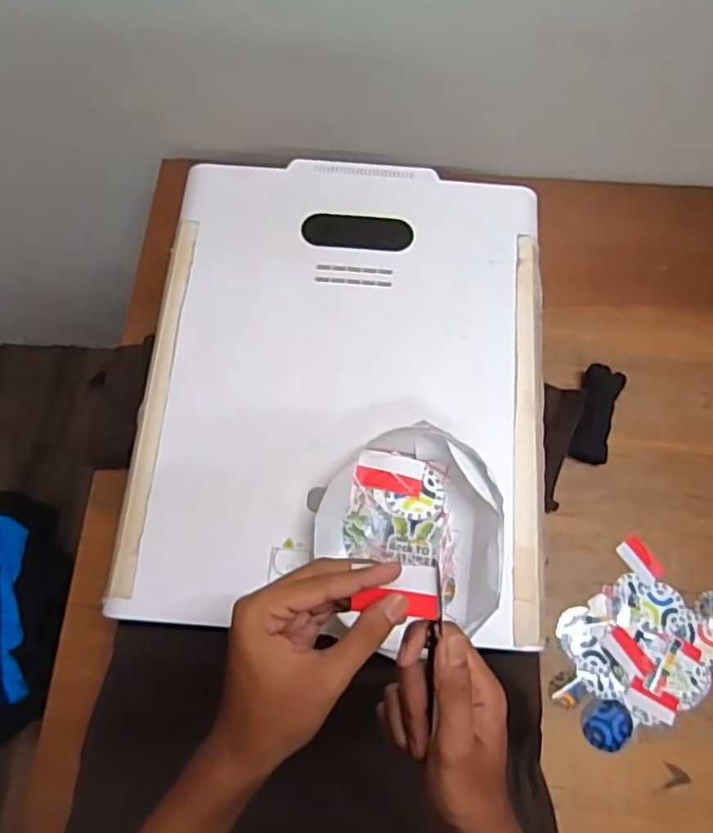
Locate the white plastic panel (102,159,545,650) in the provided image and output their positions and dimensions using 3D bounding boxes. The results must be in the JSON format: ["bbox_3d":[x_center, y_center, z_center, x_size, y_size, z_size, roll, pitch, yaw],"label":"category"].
[{"bbox_3d":[-0.011,-0.047,0.635,0.401,0.024,0.496,4,70,0],"label":"white plastic panel"}]

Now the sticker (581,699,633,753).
[{"bbox_3d":[0.275,0.339,0.682,0.052,0.004,0.051,-1,74,5],"label":"sticker"}]

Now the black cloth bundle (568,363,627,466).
[{"bbox_3d":[0.304,-0.001,0.786,0.046,0.032,0.125,18,70,5],"label":"black cloth bundle"}]

